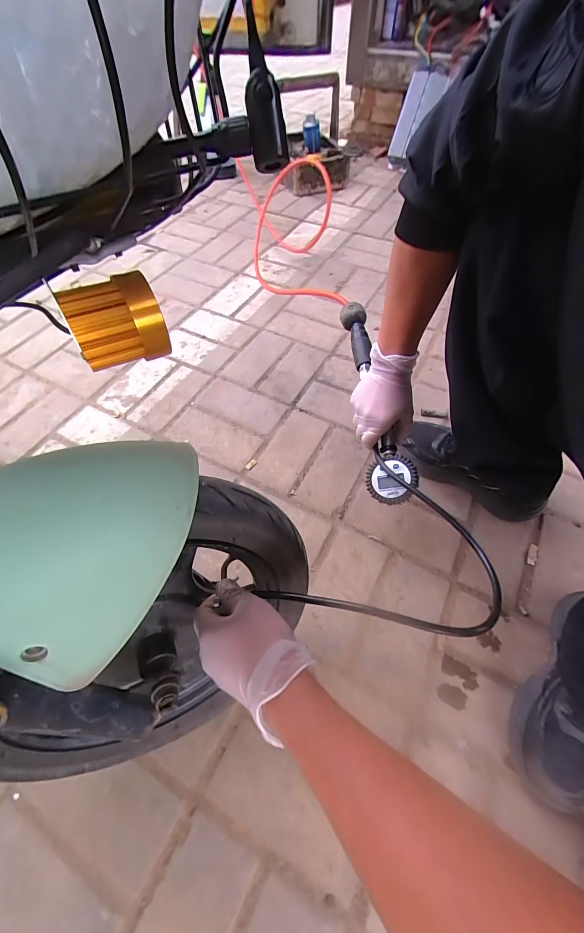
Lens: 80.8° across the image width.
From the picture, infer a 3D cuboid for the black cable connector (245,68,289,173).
[{"bbox_3d":[-0.012,-0.155,0.156,0.016,0.032,0.012,-20,38,-12],"label":"black cable connector"}]

